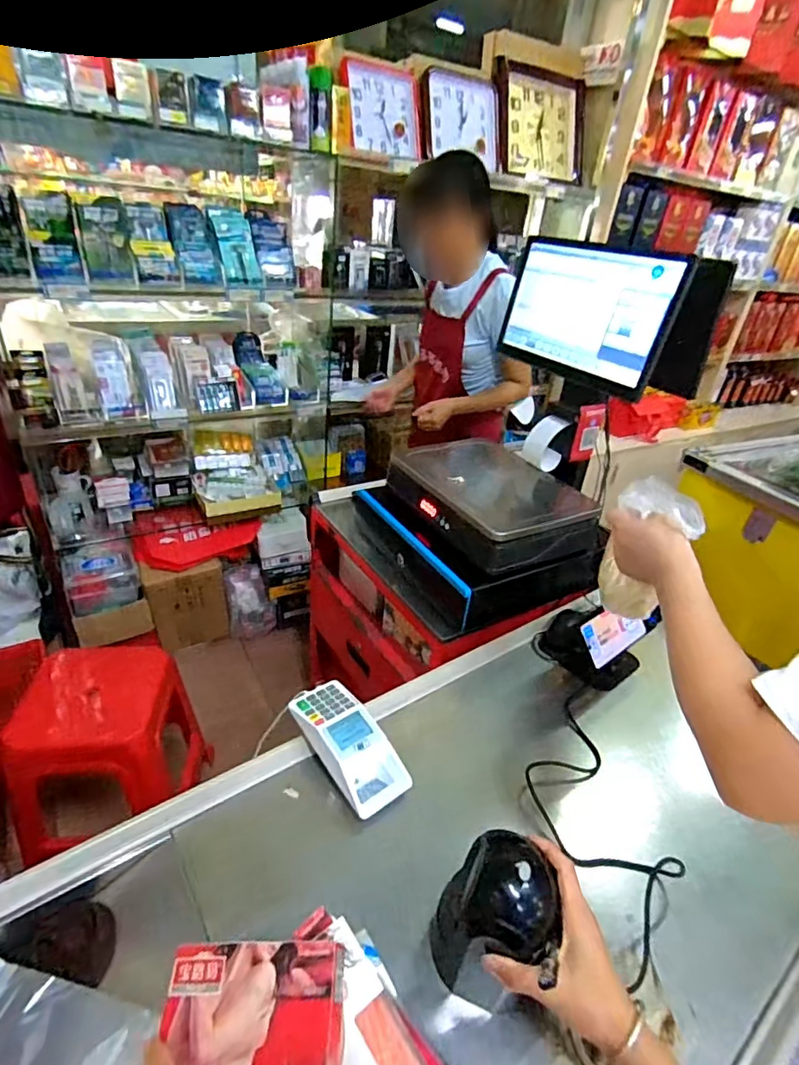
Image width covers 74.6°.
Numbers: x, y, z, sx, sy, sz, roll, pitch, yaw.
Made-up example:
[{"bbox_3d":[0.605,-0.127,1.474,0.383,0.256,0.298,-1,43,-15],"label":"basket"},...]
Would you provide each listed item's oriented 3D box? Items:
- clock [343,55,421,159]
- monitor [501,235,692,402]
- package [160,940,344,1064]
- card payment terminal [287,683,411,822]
[{"bbox_3d":[-0.052,-1.220,1.502,0.274,0.247,0.035,-14,20,-34],"label":"clock"},{"bbox_3d":[0.348,-0.410,0.991,0.066,0.220,0.368,-15,38,-31],"label":"monitor"},{"bbox_3d":[-0.098,0.354,0.320,0.119,0.025,0.164,-8,44,8],"label":"package"},{"bbox_3d":[-0.072,0.279,0.695,0.080,0.058,0.186,-20,41,-36],"label":"card payment terminal"}]

